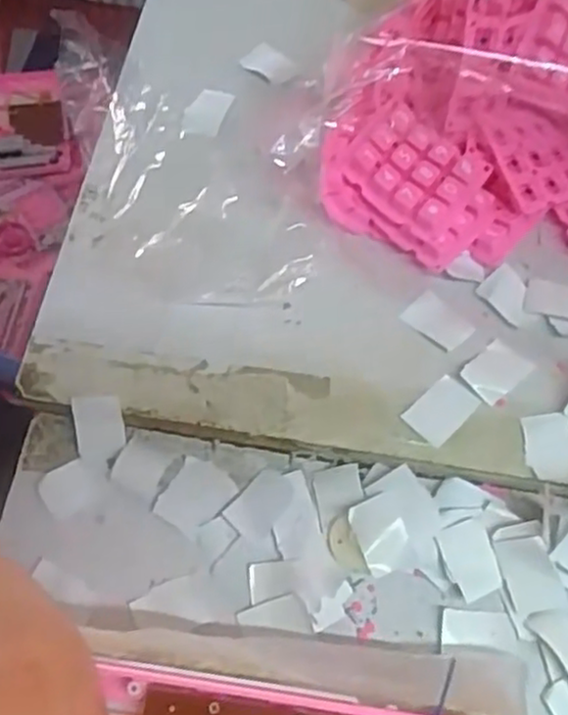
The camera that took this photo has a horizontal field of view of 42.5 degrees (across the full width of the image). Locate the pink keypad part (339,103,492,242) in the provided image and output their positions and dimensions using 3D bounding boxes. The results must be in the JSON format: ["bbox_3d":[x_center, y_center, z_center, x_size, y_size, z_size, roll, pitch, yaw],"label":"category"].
[{"bbox_3d":[0.060,-0.085,0.331,0.055,0.009,0.046,37,76,1],"label":"pink keypad part"}]

